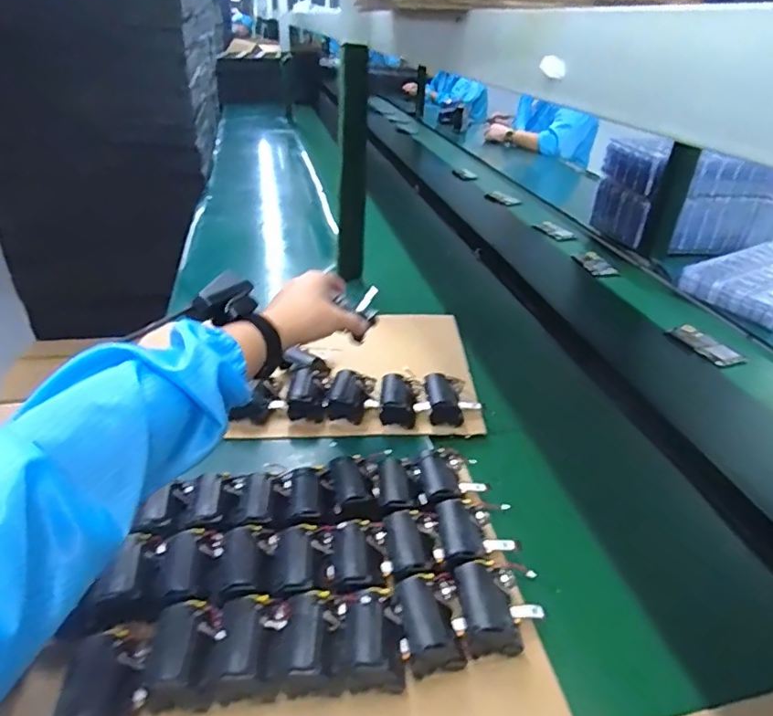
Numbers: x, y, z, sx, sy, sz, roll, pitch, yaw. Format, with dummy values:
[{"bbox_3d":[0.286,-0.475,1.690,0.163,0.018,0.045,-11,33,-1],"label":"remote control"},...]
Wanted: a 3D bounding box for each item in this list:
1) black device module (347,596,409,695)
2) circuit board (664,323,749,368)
[{"bbox_3d":[-0.009,0.229,0.426,0.049,0.040,0.064,1,33,-3],"label":"black device module"},{"bbox_3d":[0.545,-0.024,0.909,0.062,0.008,0.121,-10,36,-20],"label":"circuit board"}]

